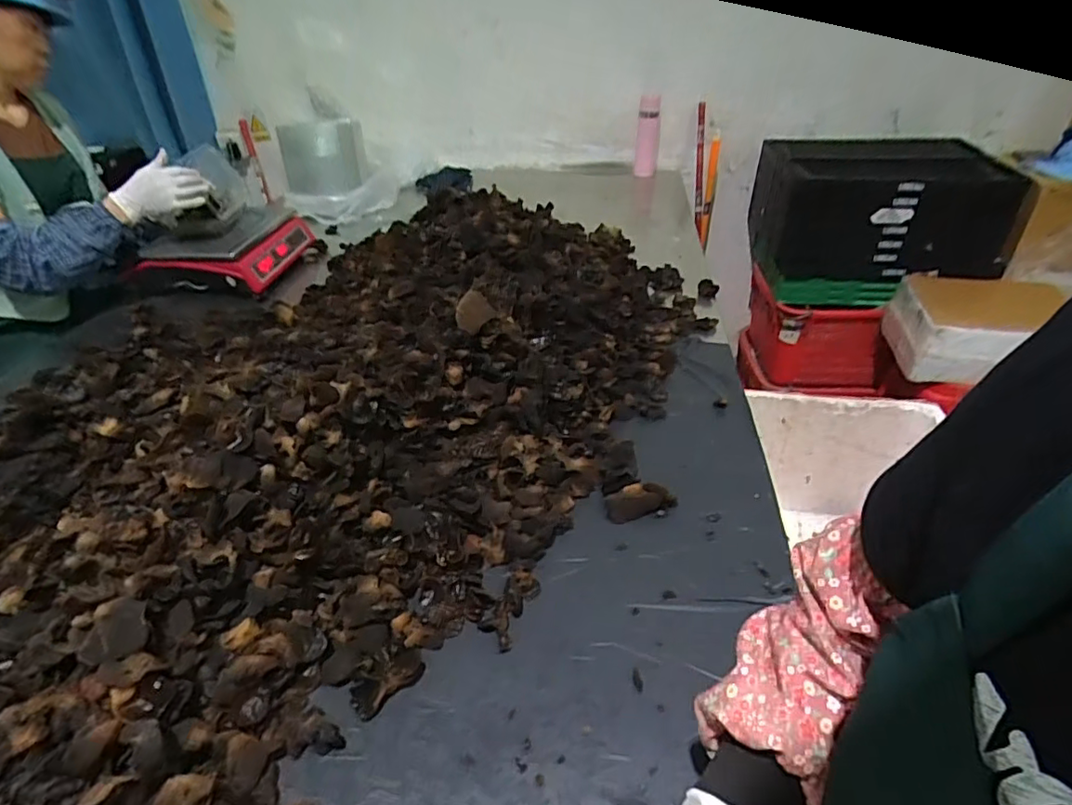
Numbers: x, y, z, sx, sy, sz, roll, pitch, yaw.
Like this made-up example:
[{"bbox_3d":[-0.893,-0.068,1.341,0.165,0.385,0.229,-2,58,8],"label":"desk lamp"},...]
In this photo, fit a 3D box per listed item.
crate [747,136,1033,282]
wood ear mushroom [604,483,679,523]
[{"bbox_3d":[0.975,-0.566,1.636,0.601,0.316,0.344,-1,36,2],"label":"crate"},{"bbox_3d":[0.129,0.122,0.708,0.085,0.021,0.040,-11,37,-12],"label":"wood ear mushroom"}]

